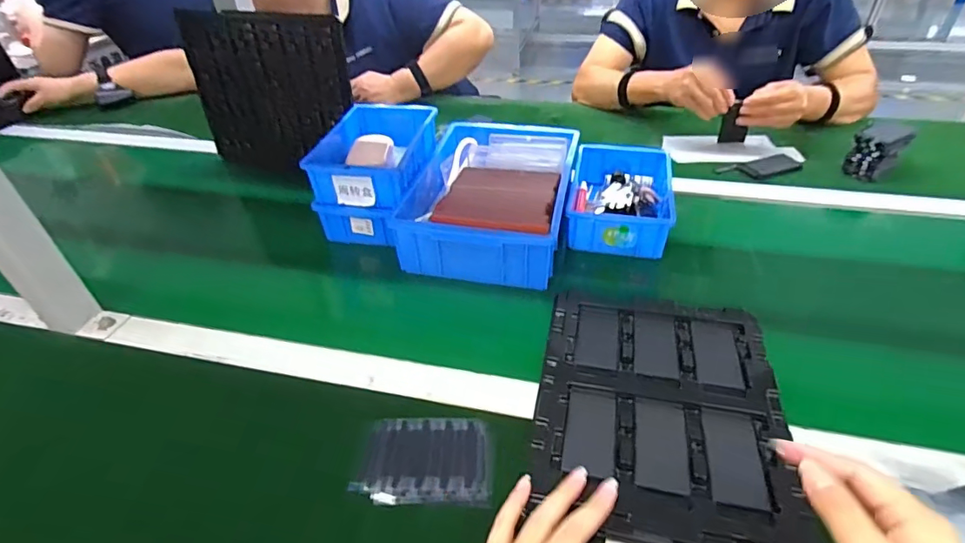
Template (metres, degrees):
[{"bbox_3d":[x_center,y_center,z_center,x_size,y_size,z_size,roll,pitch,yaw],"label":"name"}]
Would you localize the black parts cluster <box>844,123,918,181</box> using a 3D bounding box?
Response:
[{"bbox_3d":[0.616,-0.190,0.775,0.083,0.061,0.057,-22,44,-21],"label":"black parts cluster"}]

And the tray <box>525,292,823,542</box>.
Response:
[{"bbox_3d":[0.165,0.118,0.472,0.215,0.015,0.270,7,41,12],"label":"tray"}]

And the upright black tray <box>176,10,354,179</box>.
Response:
[{"bbox_3d":[-0.348,-0.282,0.824,0.297,0.255,0.030,8,41,13],"label":"upright black tray"}]

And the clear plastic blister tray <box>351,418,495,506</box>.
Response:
[{"bbox_3d":[-0.050,0.167,0.442,0.114,0.012,0.079,-2,40,1],"label":"clear plastic blister tray"}]

